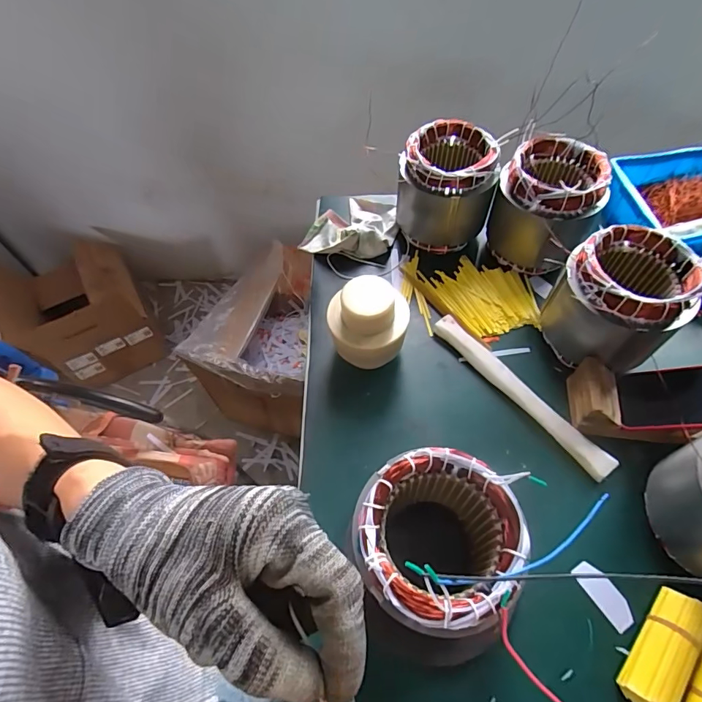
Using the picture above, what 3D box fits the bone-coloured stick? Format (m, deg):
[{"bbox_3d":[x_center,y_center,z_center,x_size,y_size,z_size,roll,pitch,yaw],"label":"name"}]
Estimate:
[{"bbox_3d":[0.235,0.056,0.612,0.032,0.028,0.296,-34,62,-17],"label":"bone-coloured stick"}]

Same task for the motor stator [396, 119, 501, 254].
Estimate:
[{"bbox_3d":[0.159,-0.275,0.734,0.153,0.154,0.134,1,58,3],"label":"motor stator"}]

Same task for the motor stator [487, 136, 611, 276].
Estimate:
[{"bbox_3d":[0.313,-0.234,0.700,0.153,0.155,0.140,19,61,14],"label":"motor stator"}]

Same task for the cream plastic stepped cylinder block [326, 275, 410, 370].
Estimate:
[{"bbox_3d":[0.026,-0.034,0.602,0.106,0.116,0.089,-15,58,-7],"label":"cream plastic stepped cylinder block"}]

